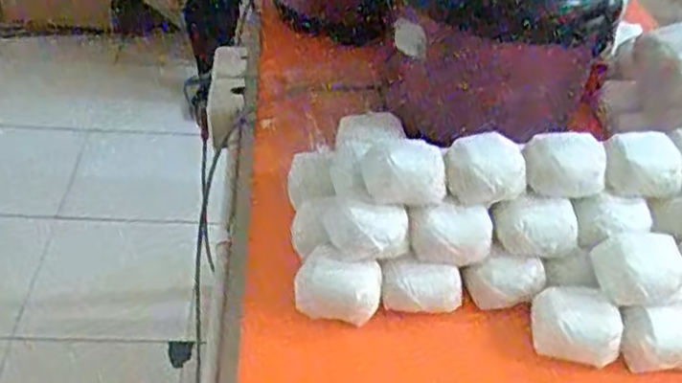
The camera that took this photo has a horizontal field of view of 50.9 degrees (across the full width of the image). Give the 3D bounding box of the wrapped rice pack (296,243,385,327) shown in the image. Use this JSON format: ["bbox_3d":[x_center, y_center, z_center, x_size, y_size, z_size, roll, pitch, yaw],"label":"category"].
[{"bbox_3d":[-0.003,0.097,0.729,0.087,0.057,0.046,6,43,-1],"label":"wrapped rice pack"}]

